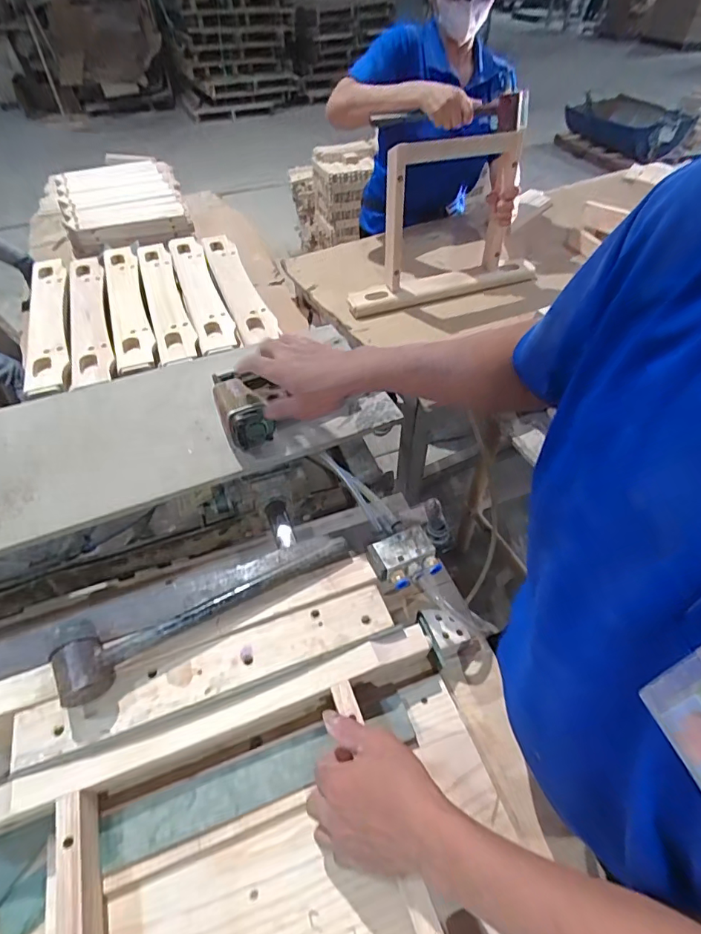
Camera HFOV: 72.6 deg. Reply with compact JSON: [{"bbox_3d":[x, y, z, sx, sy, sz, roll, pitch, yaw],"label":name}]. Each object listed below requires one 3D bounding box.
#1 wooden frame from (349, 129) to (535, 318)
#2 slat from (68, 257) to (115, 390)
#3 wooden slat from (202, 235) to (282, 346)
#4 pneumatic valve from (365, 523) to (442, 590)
[{"bbox_3d":[0.224,-0.564,1.090,0.489,0.316,0.080,-16,50,-13],"label":"wooden frame"},{"bbox_3d":[-0.528,-0.318,0.952,0.070,0.017,0.486,-18,51,-14],"label":"slat"},{"bbox_3d":[-0.246,-0.396,1.035,0.077,0.046,0.444,-18,48,-14],"label":"wooden slat"},{"bbox_3d":[0.066,0.108,0.575,0.077,0.023,0.061,-20,48,-16],"label":"pneumatic valve"}]

